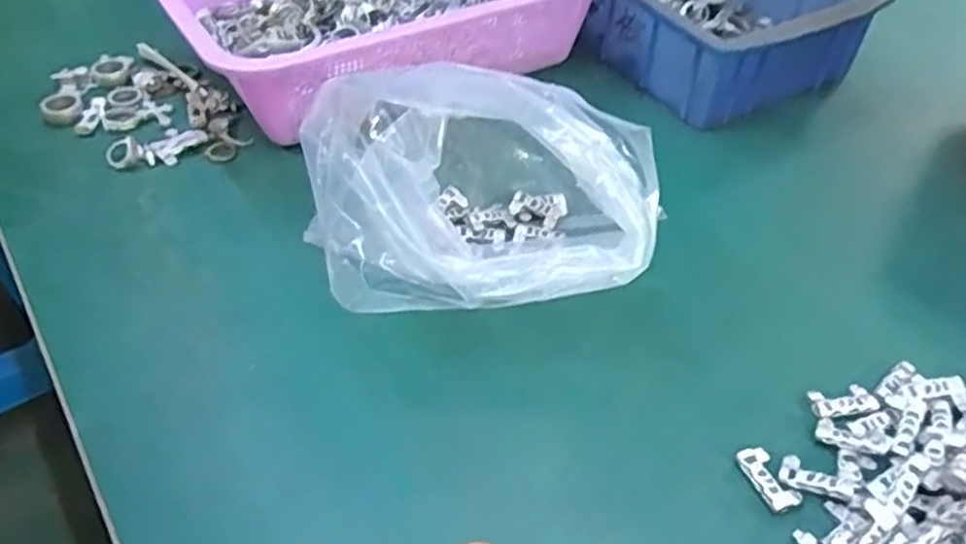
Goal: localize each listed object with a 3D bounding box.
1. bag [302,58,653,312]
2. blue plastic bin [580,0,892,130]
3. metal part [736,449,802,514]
[{"bbox_3d":[-0.004,-0.043,0.402,0.161,0.103,0.145,-4,45,-6],"label":"bag"},{"bbox_3d":[0.168,-0.218,0.604,0.175,0.078,0.238,-24,50,-23],"label":"blue plastic bin"},{"bbox_3d":[0.127,0.093,0.335,0.016,0.005,0.030,-16,47,-17],"label":"metal part"}]

